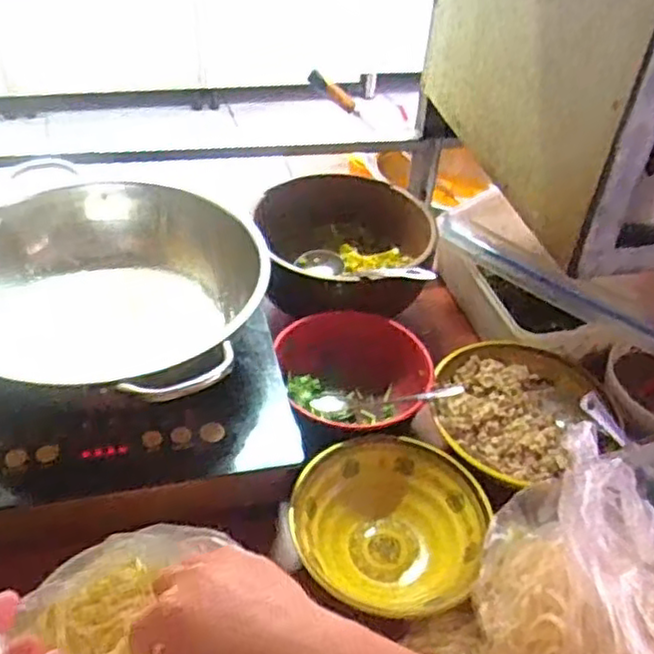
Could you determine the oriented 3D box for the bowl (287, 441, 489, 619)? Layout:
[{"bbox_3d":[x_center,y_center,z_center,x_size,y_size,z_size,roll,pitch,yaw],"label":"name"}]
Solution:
[{"bbox_3d":[0.053,0.177,0.613,0.160,0.061,0.160,3,42,-3],"label":"bowl"}]

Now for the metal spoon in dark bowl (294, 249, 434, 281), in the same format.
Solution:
[{"bbox_3d":[0.036,-0.065,0.744,0.049,0.027,0.228,-20,15,-25],"label":"metal spoon in dark bowl"}]

